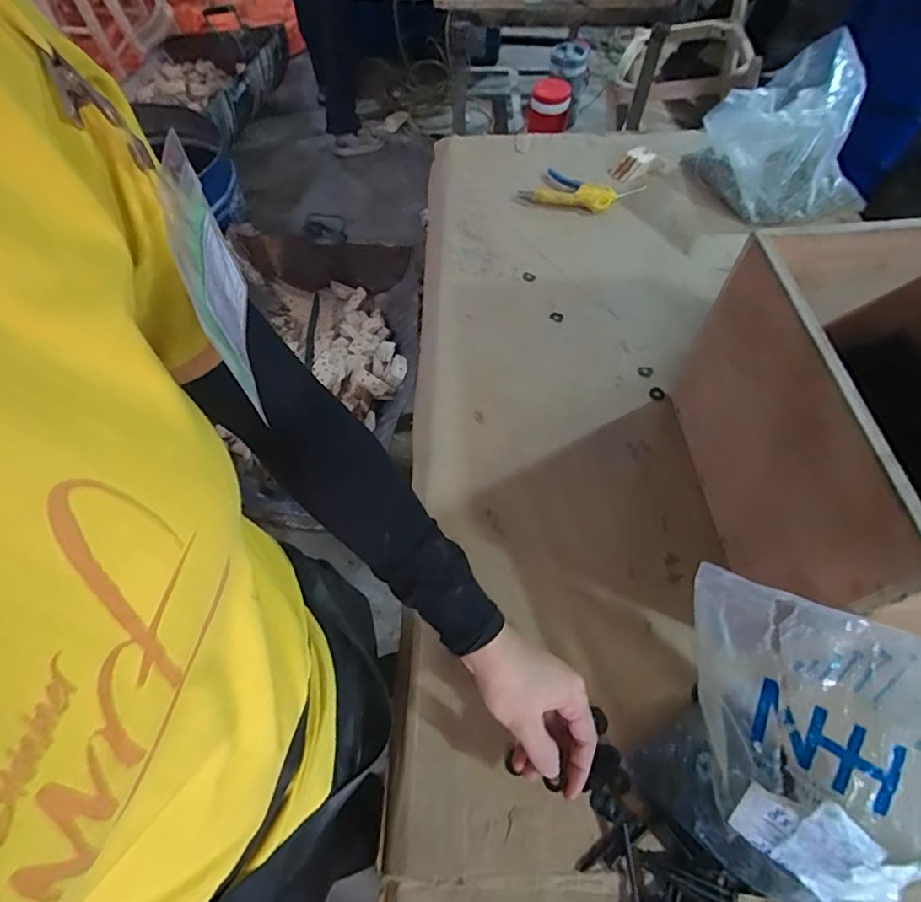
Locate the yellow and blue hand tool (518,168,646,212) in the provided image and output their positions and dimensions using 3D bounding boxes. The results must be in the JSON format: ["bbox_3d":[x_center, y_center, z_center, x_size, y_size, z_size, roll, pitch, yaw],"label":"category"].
[{"bbox_3d":[0.193,-0.421,0.868,0.178,0.025,0.075,19,61,11],"label":"yellow and blue hand tool"}]

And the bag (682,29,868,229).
[{"bbox_3d":[0.460,-0.449,0.773,0.154,0.171,0.197,-18,61,-10],"label":"bag"}]

